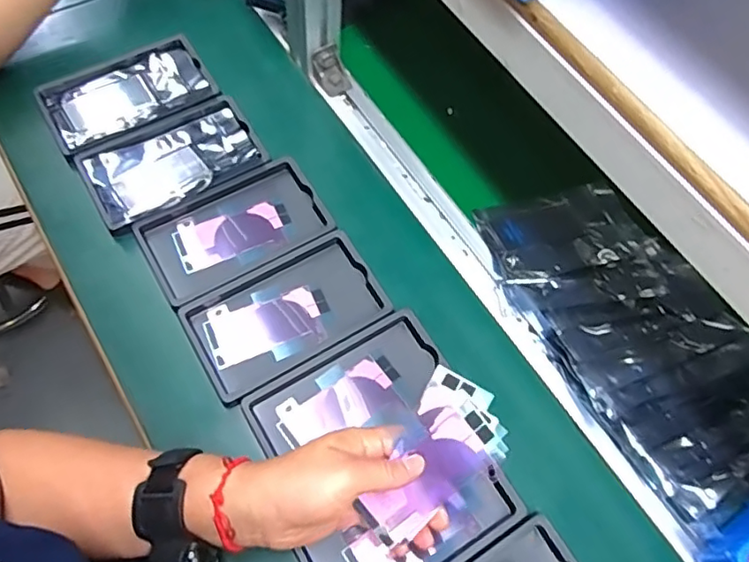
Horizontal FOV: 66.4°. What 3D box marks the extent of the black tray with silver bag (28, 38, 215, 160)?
[{"bbox_3d":[-0.244,-0.185,0.569,0.157,0.010,0.093,-28,71,-14],"label":"black tray with silver bag"}]

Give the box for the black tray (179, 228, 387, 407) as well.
[{"bbox_3d":[-0.075,0.028,0.491,0.159,0.015,0.095,-29,71,-18],"label":"black tray"}]

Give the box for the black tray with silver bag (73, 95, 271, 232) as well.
[{"bbox_3d":[-0.190,-0.115,0.541,0.158,0.013,0.096,-29,71,-18],"label":"black tray with silver bag"}]

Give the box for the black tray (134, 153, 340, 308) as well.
[{"bbox_3d":[-0.125,-0.045,0.523,0.159,0.023,0.092,-28,70,-18],"label":"black tray"}]

